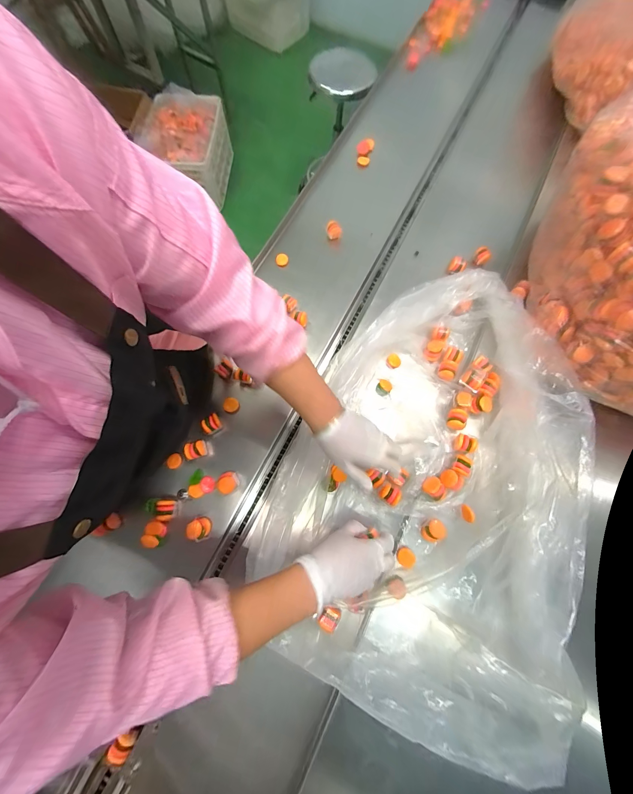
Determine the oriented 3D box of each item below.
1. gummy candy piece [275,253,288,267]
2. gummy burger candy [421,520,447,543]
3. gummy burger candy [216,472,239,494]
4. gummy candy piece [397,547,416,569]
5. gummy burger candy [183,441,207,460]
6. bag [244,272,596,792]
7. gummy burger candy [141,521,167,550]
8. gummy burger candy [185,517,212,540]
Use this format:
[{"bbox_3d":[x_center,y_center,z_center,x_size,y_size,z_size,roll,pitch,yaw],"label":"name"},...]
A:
[{"bbox_3d":[-0.078,-0.306,0.662,0.028,0.012,0.028,0,73,-1],"label":"gummy candy piece"},{"bbox_3d":[0.187,0.215,0.474,0.032,0.031,0.034,0,73,-1],"label":"gummy burger candy"},{"bbox_3d":[-0.153,0.151,0.519,0.032,0.033,0.036,28,74,7],"label":"gummy burger candy"},{"bbox_3d":[0.145,0.259,0.475,0.027,0.004,0.031,-43,78,-13],"label":"gummy candy piece"},{"bbox_3d":[-0.218,0.096,0.530,0.035,0.021,0.028,-16,74,-6],"label":"gummy burger candy"},{"bbox_3d":[0.198,0.094,0.469,0.431,0.147,0.665,26,74,7],"label":"bag"},{"bbox_3d":[-0.273,0.233,0.496,0.027,0.035,0.041,3,73,0],"label":"gummy burger candy"},{"bbox_3d":[-0.196,0.221,0.496,0.033,0.037,0.032,0,73,-1],"label":"gummy burger candy"}]

